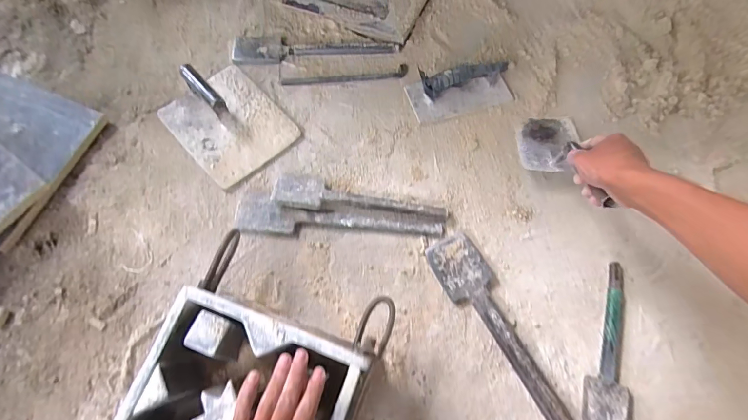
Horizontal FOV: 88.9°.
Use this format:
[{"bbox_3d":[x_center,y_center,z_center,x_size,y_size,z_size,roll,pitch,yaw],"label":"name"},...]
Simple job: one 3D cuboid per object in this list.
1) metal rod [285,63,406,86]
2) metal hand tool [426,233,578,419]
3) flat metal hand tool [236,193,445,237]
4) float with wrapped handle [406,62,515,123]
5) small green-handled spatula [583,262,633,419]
[{"bbox_3d":[-0.053,-0.248,0.712,0.234,0.008,0.025,-7,70,-3],"label":"metal rod"},{"bbox_3d":[0.193,0.187,0.537,0.074,0.024,0.346,-27,72,-10],"label":"metal hand tool"},{"bbox_3d":[-0.054,0.015,0.604,0.322,0.016,0.064,5,70,1],"label":"flat metal hand tool"},{"bbox_3d":[0.157,-0.215,0.667,0.180,0.065,0.078,-9,70,-4],"label":"float with wrapped handle"},{"bbox_3d":[0.327,0.192,0.536,0.061,0.022,0.242,11,70,4],"label":"small green-handled spatula"}]

